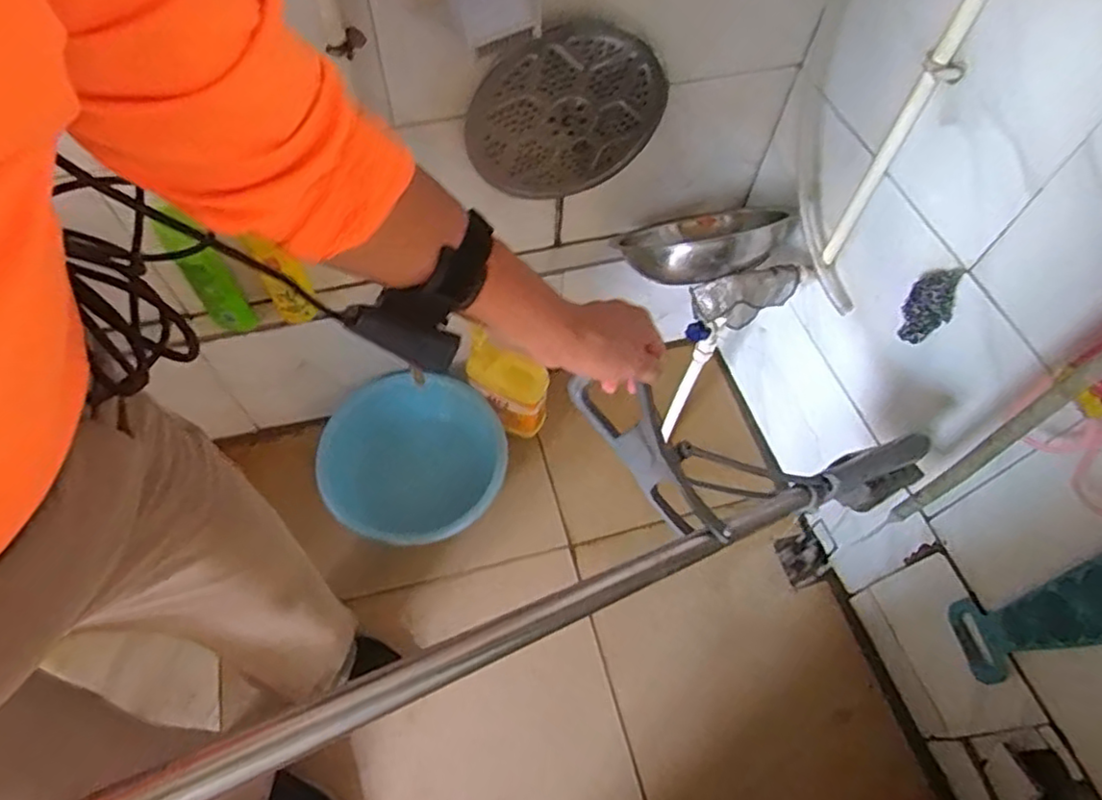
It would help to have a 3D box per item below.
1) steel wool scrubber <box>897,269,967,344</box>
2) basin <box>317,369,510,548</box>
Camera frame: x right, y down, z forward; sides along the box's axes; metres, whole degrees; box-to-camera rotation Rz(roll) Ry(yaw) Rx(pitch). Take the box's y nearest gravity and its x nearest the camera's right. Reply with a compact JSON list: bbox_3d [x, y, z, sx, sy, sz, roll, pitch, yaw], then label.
[{"bbox_3d":[0.469,-0.116,0.823,0.037,0.100,0.057,-32,66,-19],"label":"steel wool scrubber"},{"bbox_3d":[-0.252,0.099,1.191,0.342,0.103,0.326,1,60,-2],"label":"basin"}]

